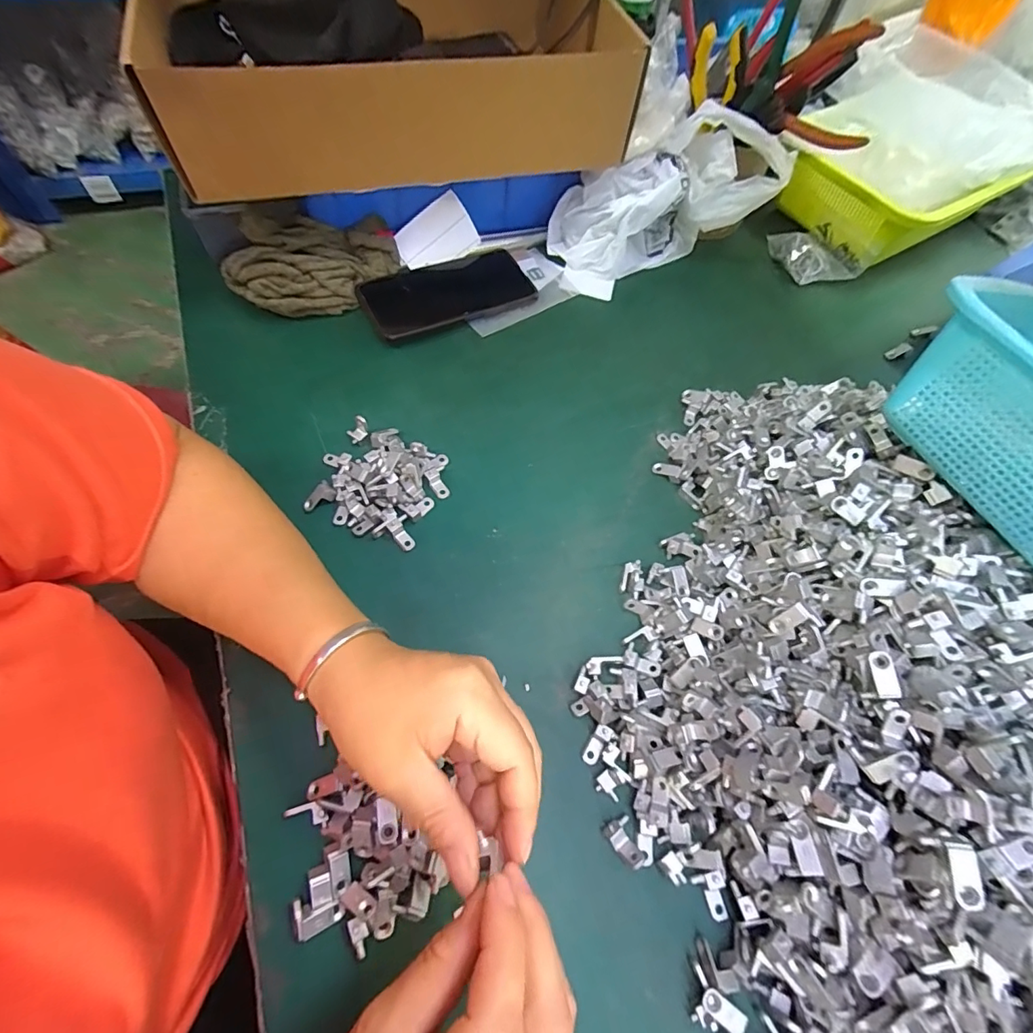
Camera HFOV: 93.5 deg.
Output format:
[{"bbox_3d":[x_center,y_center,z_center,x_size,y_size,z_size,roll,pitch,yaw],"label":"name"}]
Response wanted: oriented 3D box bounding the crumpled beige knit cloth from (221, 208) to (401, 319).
[{"bbox_3d":[-0.190,-0.236,0.460,0.155,0.047,0.087,-4,62,-7],"label":"crumpled beige knit cloth"}]

